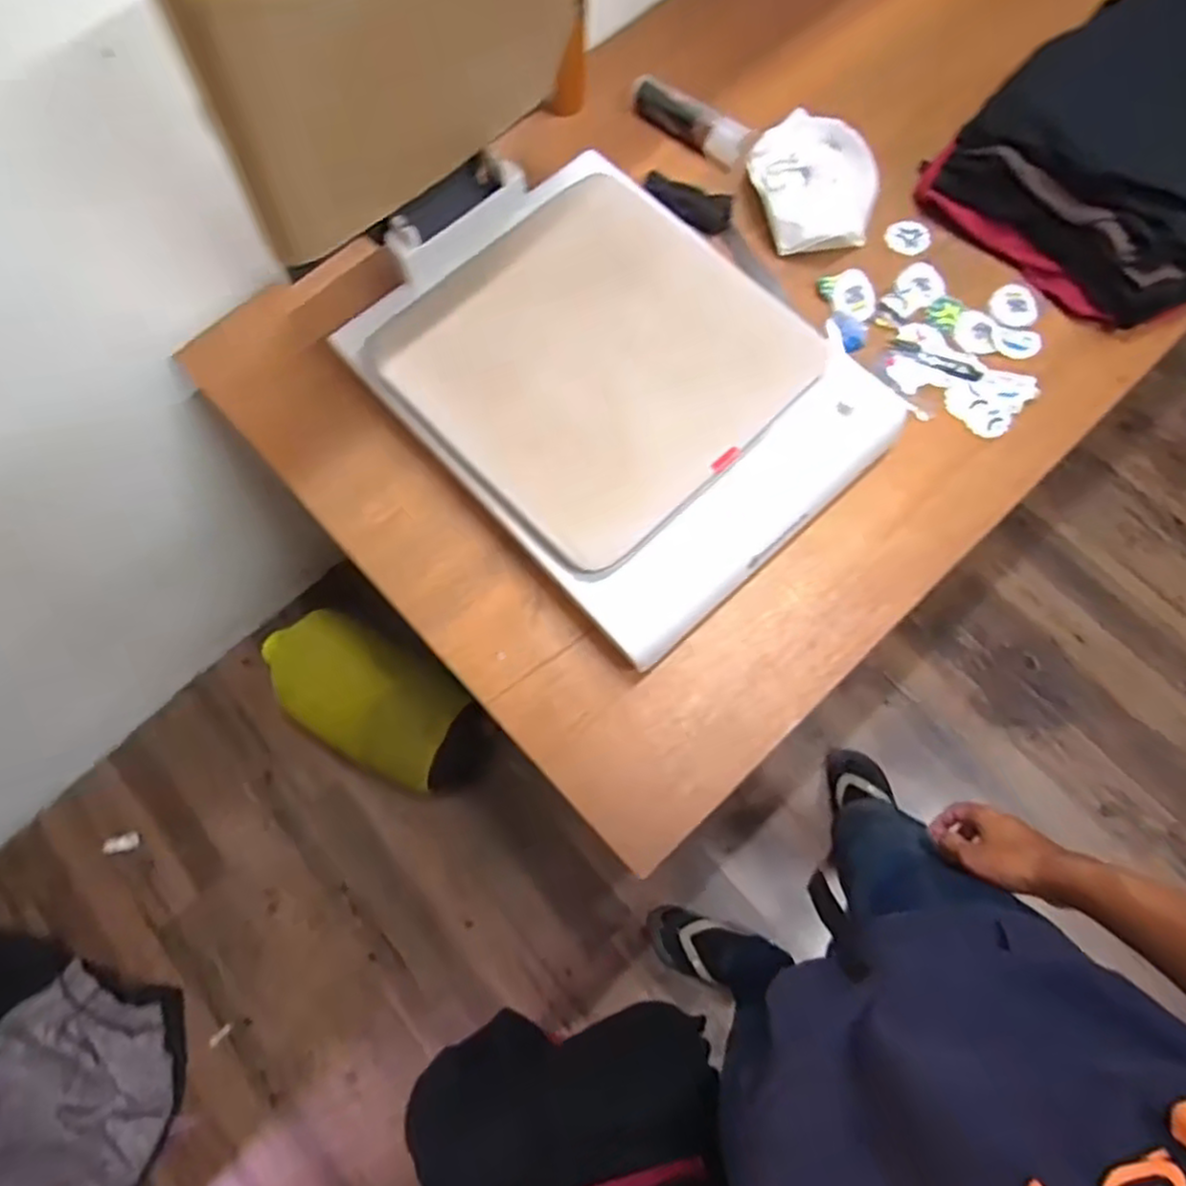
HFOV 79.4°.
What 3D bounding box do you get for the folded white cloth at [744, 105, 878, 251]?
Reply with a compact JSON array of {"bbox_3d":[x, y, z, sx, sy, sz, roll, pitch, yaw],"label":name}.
[{"bbox_3d":[0.291,-0.537,0.936,0.148,0.034,0.187,-6,73,0],"label":"folded white cloth"}]

